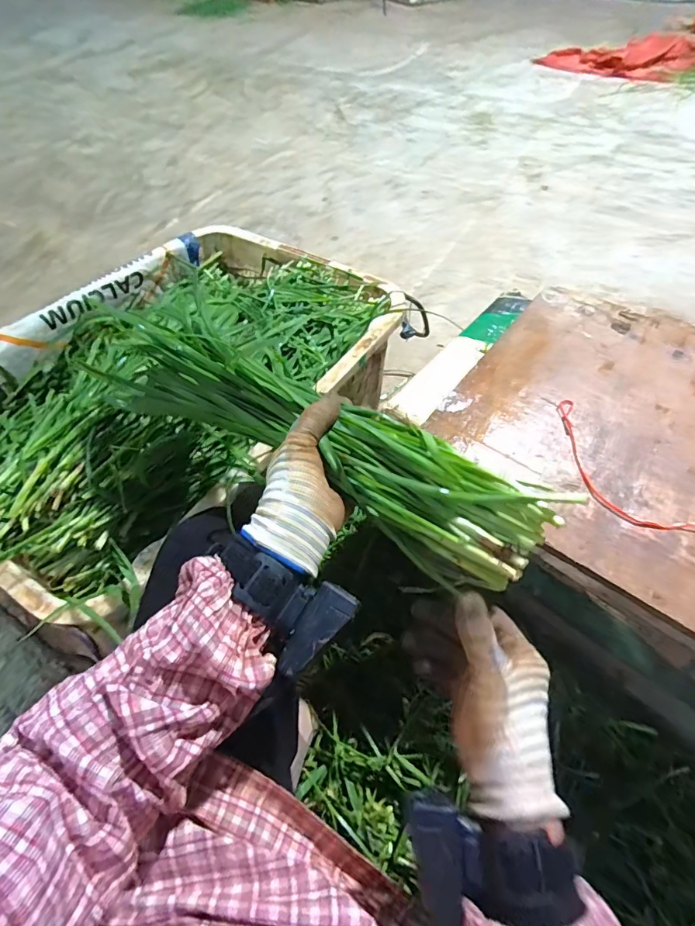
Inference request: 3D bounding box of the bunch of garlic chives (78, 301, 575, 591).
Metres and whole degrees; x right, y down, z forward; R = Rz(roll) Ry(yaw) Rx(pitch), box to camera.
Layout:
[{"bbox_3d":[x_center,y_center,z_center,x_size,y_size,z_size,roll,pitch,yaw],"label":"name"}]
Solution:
[{"bbox_3d":[-0.044,-0.023,0.400,0.422,0.091,0.075,26,58,17],"label":"bunch of garlic chives"}]

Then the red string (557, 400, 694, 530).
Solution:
[{"bbox_3d":[0.352,0.033,0.492,0.297,0.007,0.121,33,60,22],"label":"red string"}]

